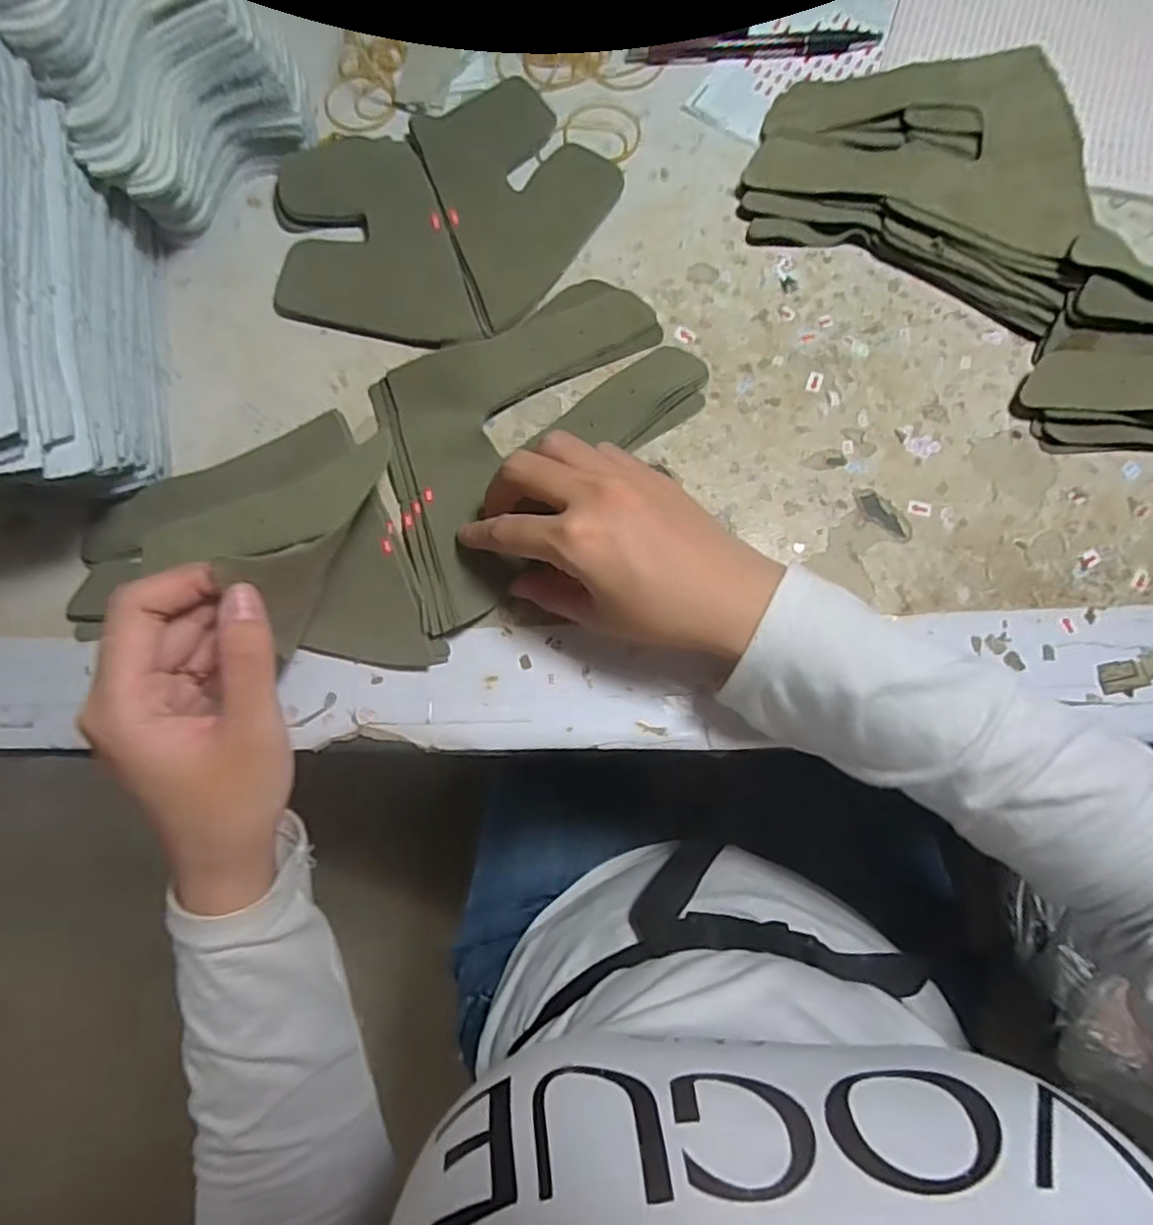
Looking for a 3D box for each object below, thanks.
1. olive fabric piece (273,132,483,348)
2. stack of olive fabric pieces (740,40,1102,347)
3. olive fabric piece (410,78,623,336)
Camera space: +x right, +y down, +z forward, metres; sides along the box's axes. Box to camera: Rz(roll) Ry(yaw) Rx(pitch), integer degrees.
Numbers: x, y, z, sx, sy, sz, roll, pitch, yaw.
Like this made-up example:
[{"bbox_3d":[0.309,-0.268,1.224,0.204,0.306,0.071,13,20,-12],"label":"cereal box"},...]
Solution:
[{"bbox_3d":[-0.120,-0.202,0.372,0.100,0.008,0.133,-18,79,-1],"label":"olive fabric piece"},{"bbox_3d":[0.185,-0.241,0.361,0.170,0.031,0.129,20,80,6],"label":"stack of olive fabric pieces"},{"bbox_3d":[-0.028,-0.239,0.378,0.098,0.004,0.145,-22,79,-2],"label":"olive fabric piece"}]

